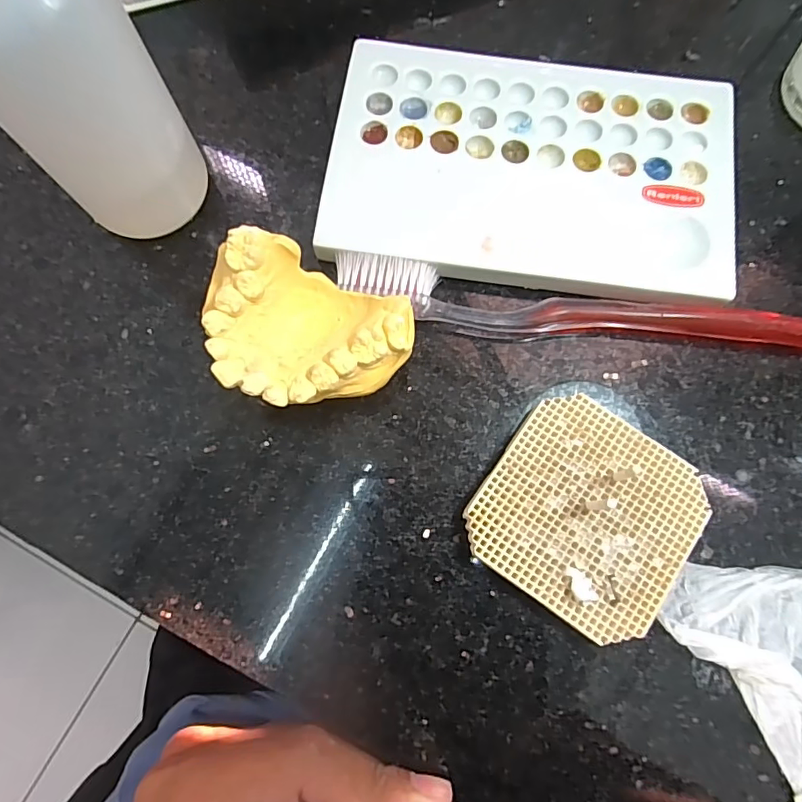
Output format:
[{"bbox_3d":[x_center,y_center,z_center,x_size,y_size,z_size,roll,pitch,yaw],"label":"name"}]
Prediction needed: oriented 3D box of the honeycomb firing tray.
[{"bbox_3d":[0.061,0.037,0.171,0.064,0.011,0.064,35,79,6],"label":"honeycomb firing tray"}]

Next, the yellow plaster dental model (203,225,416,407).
[{"bbox_3d":[-0.030,-0.020,0.169,0.062,0.037,0.048,18,78,3],"label":"yellow plaster dental model"}]

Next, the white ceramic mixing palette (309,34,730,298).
[{"bbox_3d":[0.050,-0.090,0.199,0.150,0.012,0.096,7,77,1],"label":"white ceramic mixing palette"}]

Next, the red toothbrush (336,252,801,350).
[{"bbox_3d":[0.068,-0.031,0.186,0.183,0.012,0.021,8,77,1],"label":"red toothbrush"}]

